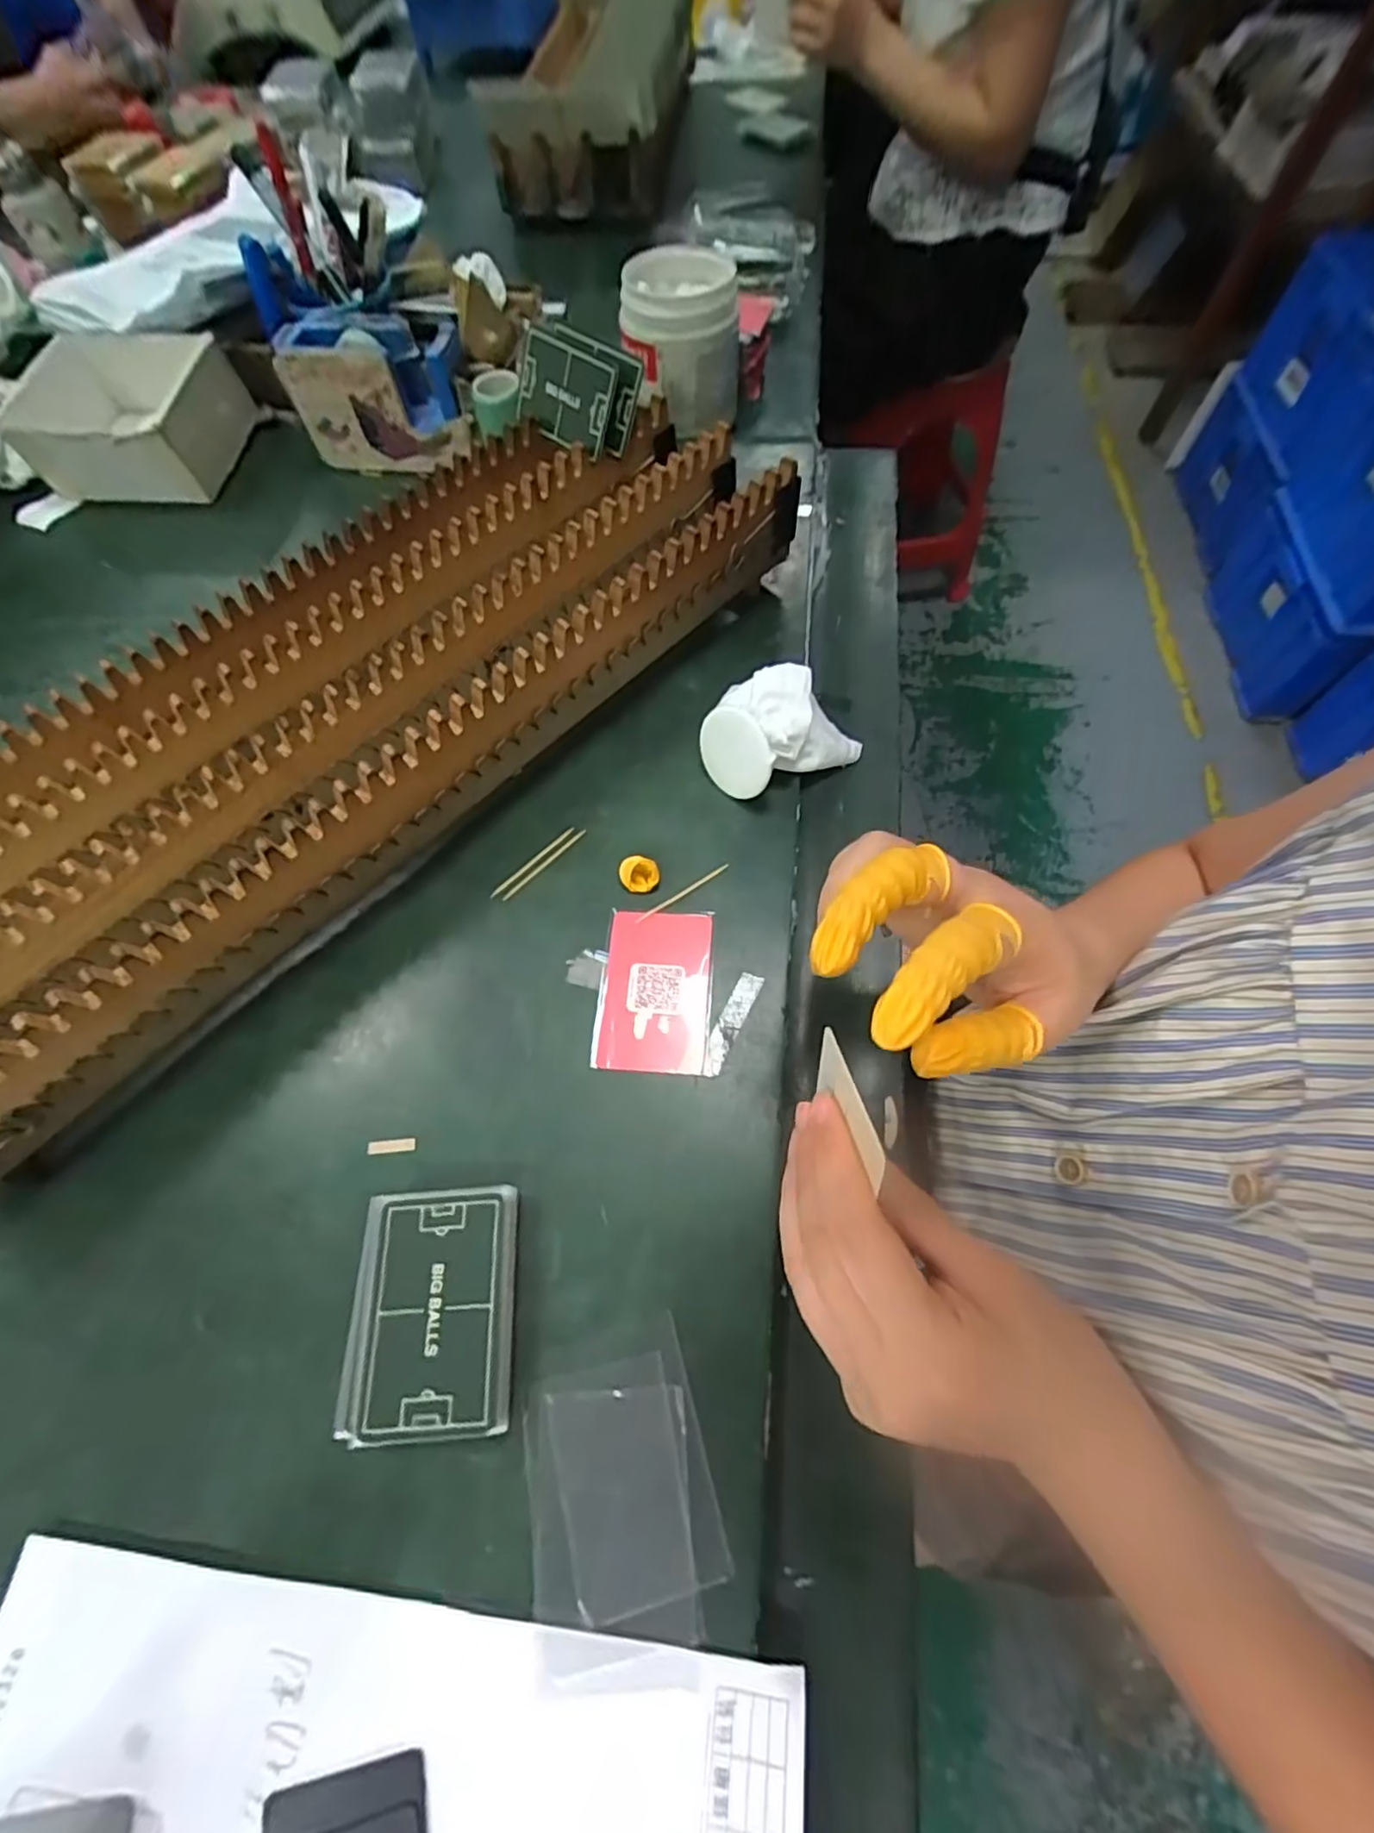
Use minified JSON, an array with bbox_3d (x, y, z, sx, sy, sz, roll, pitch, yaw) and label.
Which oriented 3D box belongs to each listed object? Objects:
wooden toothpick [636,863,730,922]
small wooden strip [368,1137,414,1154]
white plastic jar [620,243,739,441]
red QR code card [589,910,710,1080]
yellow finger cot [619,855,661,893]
[{"bbox_3d":[-0.002,-0.014,0.357,0.061,0.004,0.004,-32,68,-11],"label":"wooden toothpick"},{"bbox_3d":[-0.141,0.109,0.307,0.022,0.004,0.006,-5,65,0],"label":"small wooden strip"},{"bbox_3d":[-0.003,-0.472,0.527,0.082,0.086,0.095,38,72,17],"label":"white plastic jar"},{"bbox_3d":[-0.016,0.036,0.335,0.056,0.004,0.086,3,66,4],"label":"red QR code card"},{"bbox_3d":[-0.026,-0.023,0.356,0.021,0.015,0.016,-16,66,-5],"label":"yellow finger cot"}]

